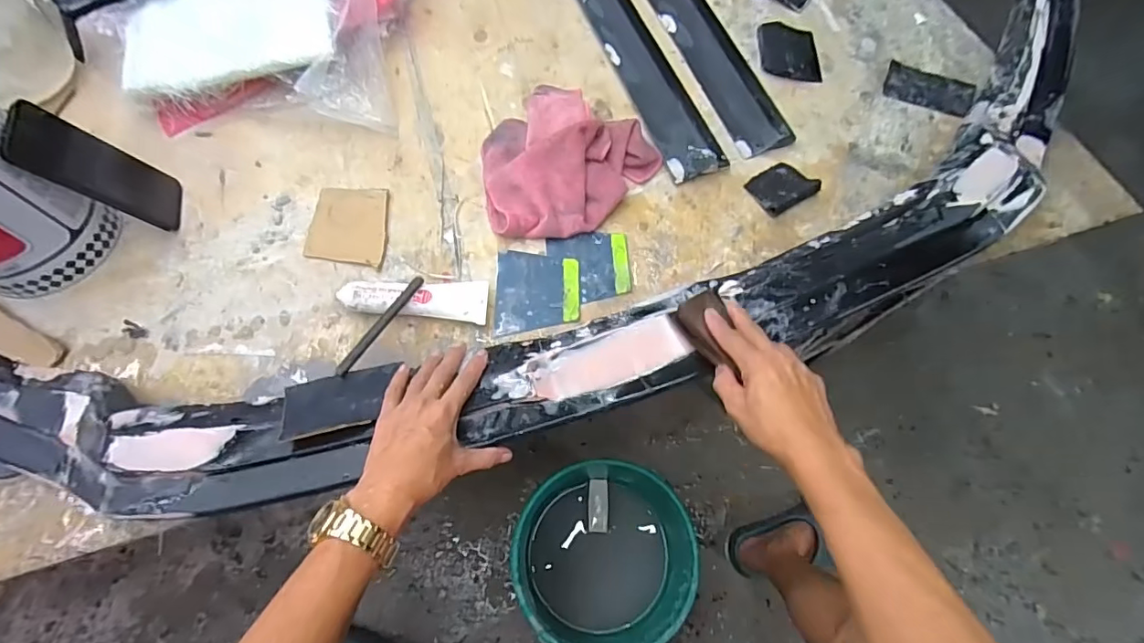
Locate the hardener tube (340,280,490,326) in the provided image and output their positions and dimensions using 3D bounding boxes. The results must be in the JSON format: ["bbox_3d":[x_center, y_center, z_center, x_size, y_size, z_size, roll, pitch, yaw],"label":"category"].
[{"bbox_3d":[-0.180,-0.026,0.590,0.163,0.032,0.047,3,66,-1],"label":"hardener tube"}]

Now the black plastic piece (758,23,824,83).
[{"bbox_3d":[0.319,-0.392,0.746,0.084,0.012,0.110,4,66,-1],"label":"black plastic piece"}]

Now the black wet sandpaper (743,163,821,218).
[{"bbox_3d":[0.266,-0.173,0.653,0.071,0.020,0.066,-27,70,-14],"label":"black wet sandpaper"}]

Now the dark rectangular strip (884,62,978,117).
[{"bbox_3d":[0.504,-0.329,0.722,0.113,0.006,0.079,26,67,9],"label":"dark rectangular strip"}]

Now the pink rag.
[{"bbox_3d":[-0.023,-0.210,0.654,0.199,0.057,0.220,41,70,15],"label":"pink rag"}]

